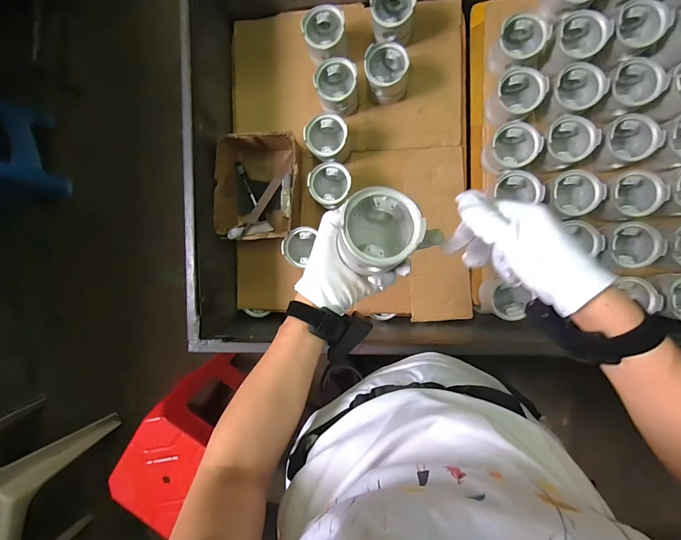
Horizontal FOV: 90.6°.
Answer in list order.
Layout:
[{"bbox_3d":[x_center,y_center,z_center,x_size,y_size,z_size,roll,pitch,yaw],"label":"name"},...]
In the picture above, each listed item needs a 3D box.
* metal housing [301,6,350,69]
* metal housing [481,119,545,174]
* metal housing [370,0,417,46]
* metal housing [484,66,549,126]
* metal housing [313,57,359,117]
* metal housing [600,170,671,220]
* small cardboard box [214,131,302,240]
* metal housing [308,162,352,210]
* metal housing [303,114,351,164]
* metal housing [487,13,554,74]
[{"bbox_3d":[-0.029,-0.483,0.705,0.086,0.089,0.086,-13,90,7],"label":"metal housing"},{"bbox_3d":[0.332,-0.236,0.664,0.086,0.077,0.082,0,92,7],"label":"metal housing"},{"bbox_3d":[0.106,-0.515,0.687,0.085,0.103,0.078,0,92,7],"label":"metal housing"},{"bbox_3d":[0.341,-0.337,0.661,0.081,0.082,0.081,0,92,7],"label":"metal housing"},{"bbox_3d":[-0.007,-0.376,0.709,0.082,0.094,0.084,0,92,7],"label":"metal housing"},{"bbox_3d":[0.541,-0.139,0.640,0.095,0.075,0.083,-30,88,6],"label":"metal housing"},{"bbox_3d":[-0.173,-0.174,0.743,0.167,0.107,0.217,3,92,6],"label":"small cardboard box"},{"bbox_3d":[-0.019,-0.177,0.719,0.084,0.090,0.083,0,92,7],"label":"metal housing"},{"bbox_3d":[-0.025,-0.274,0.718,0.082,0.093,0.079,0,92,7],"label":"metal housing"},{"bbox_3d":[0.344,-0.440,0.664,0.080,0.084,0.079,0,92,7],"label":"metal housing"}]

